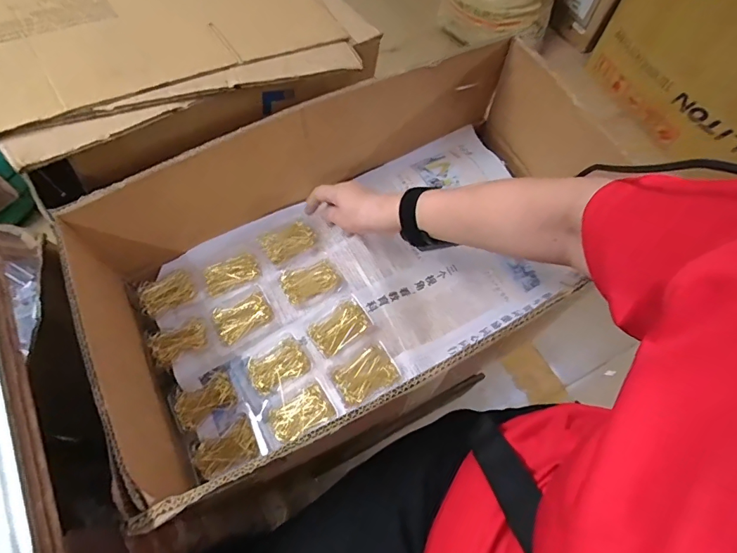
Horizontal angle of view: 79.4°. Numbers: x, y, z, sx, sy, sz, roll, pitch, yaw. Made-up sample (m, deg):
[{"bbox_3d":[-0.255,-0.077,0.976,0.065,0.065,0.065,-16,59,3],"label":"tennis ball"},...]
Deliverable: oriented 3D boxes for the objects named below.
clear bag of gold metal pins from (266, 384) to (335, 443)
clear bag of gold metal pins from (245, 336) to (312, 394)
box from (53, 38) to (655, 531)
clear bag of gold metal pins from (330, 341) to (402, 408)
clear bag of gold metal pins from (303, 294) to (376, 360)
[{"bbox_3d":[-0.080,0.161,0.517,0.071,0.012,0.043,-29,69,-14],"label":"clear bag of gold metal pins"},{"bbox_3d":[-0.111,0.109,0.542,0.072,0.014,0.048,-30,69,-14],"label":"clear bag of gold metal pins"},{"bbox_3d":[-0.009,-0.023,0.536,0.583,0.196,0.351,-25,68,-12],"label":"box"},{"bbox_3d":[-0.004,0.115,0.527,0.075,0.019,0.055,-27,69,-13],"label":"clear bag of gold metal pins"},{"bbox_3d":[-0.037,0.062,0.555,0.075,0.014,0.049,-35,71,-16],"label":"clear bag of gold metal pins"}]

